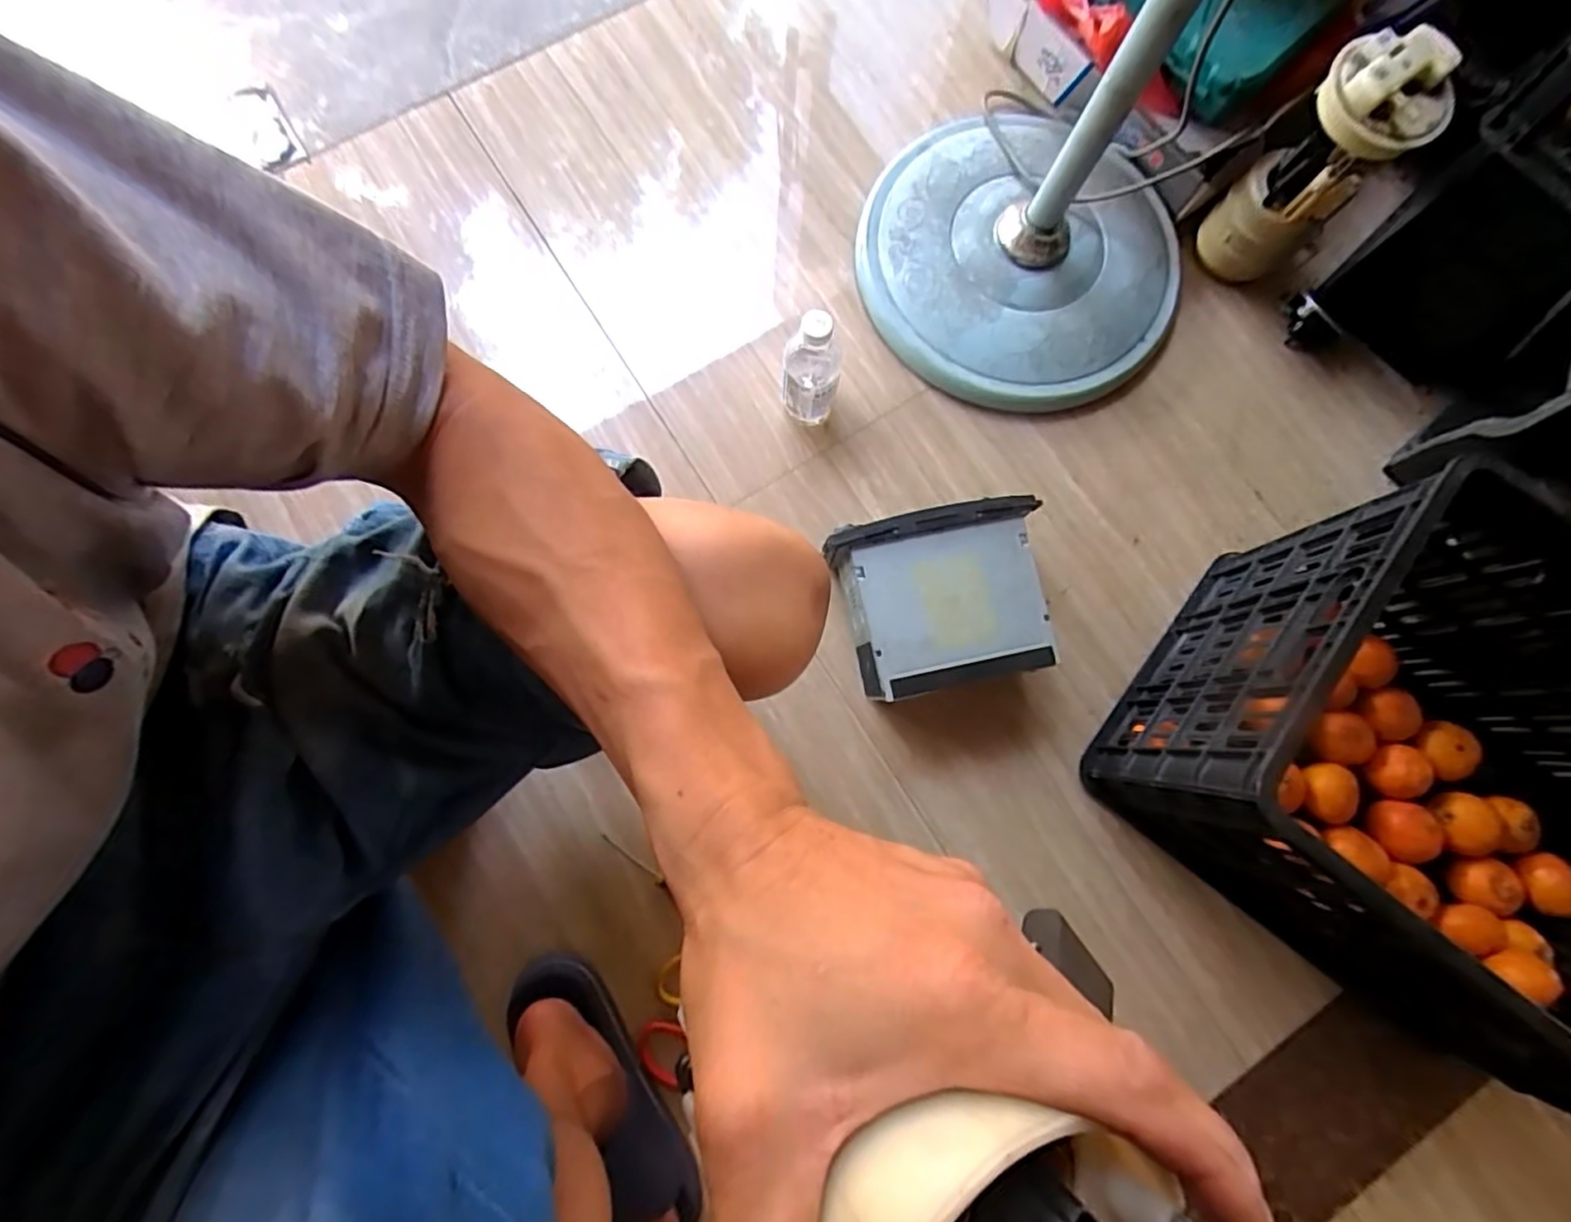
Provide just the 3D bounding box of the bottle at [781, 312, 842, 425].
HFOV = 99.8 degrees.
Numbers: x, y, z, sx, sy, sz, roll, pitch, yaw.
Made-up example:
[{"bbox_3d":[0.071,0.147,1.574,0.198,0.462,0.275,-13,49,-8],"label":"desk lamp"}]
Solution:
[{"bbox_3d":[0.028,-0.271,0.727,0.060,0.152,0.068,-2,81,0],"label":"bottle"}]

